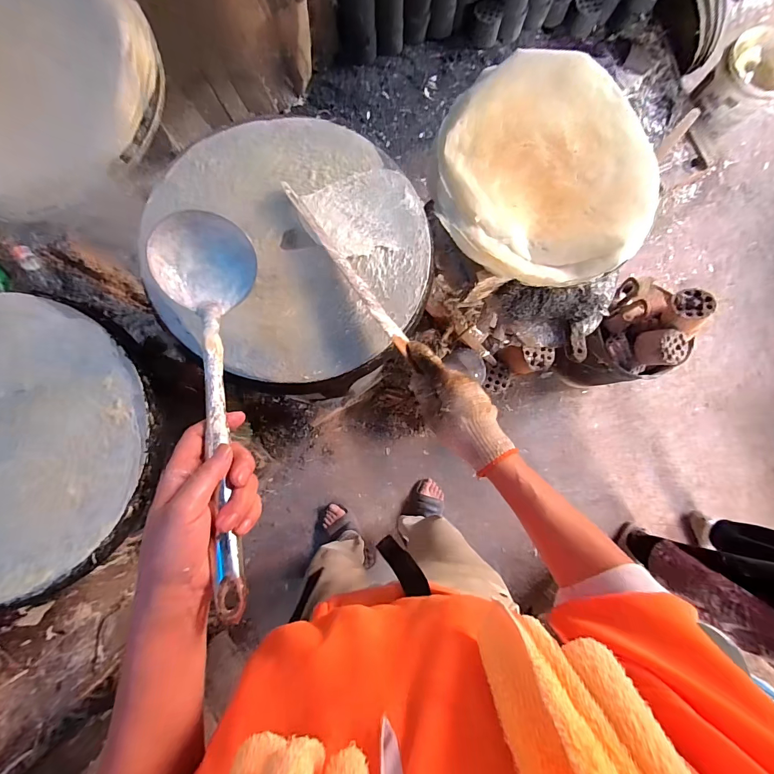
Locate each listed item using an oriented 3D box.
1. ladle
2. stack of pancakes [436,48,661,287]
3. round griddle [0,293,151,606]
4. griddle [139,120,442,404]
[{"bbox_3d":[-0.156,0.007,0.316,0.085,0.055,0.343,-9,73,-5],"label":"ladle"},{"bbox_3d":[0.264,-0.356,0.588,0.345,0.038,0.374,16,83,-1],"label":"stack of pancakes"},{"bbox_3d":[-0.486,0.069,0.441,0.359,0.029,0.350,0,86,-5],"label":"round griddle"},{"bbox_3d":[-0.125,-0.184,0.491,0.365,0.033,0.362,0,86,-5],"label":"griddle"}]

